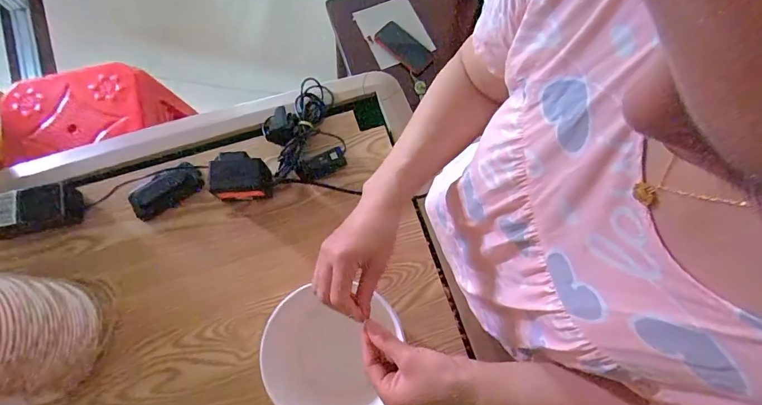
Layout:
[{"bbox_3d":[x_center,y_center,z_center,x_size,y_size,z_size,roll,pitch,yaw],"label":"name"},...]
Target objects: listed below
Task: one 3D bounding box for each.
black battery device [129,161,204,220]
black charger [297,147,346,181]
[{"bbox_3d":[-0.331,-0.017,0.642,0.113,0.031,0.051,-25,76,-8],"label":"black battery device"},{"bbox_3d":[-0.092,-0.059,0.645,0.076,0.016,0.033,-27,76,-8],"label":"black charger"}]

